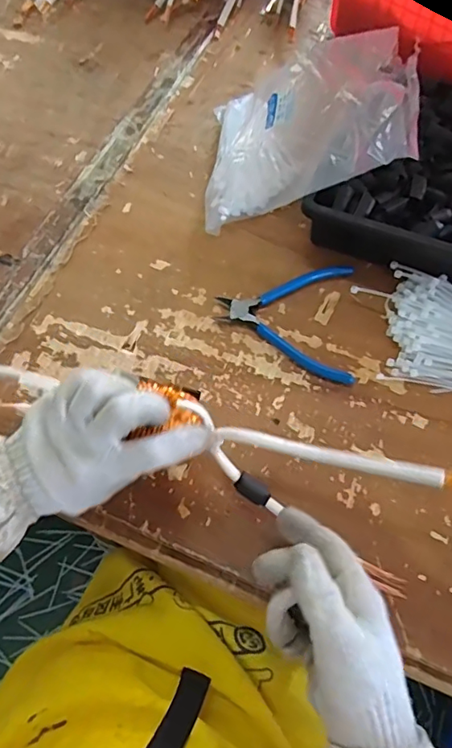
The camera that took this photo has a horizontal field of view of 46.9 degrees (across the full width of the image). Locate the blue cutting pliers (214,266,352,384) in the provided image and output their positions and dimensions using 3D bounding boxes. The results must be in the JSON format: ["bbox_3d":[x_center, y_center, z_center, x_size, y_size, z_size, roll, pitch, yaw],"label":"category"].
[{"bbox_3d":[0.059,-0.054,0.509,0.128,0.012,0.127,3,63,2],"label":"blue cutting pliers"}]

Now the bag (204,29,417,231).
[{"bbox_3d":[0.088,-0.265,0.548,0.208,0.133,0.204,4,63,3],"label":"bag"}]

